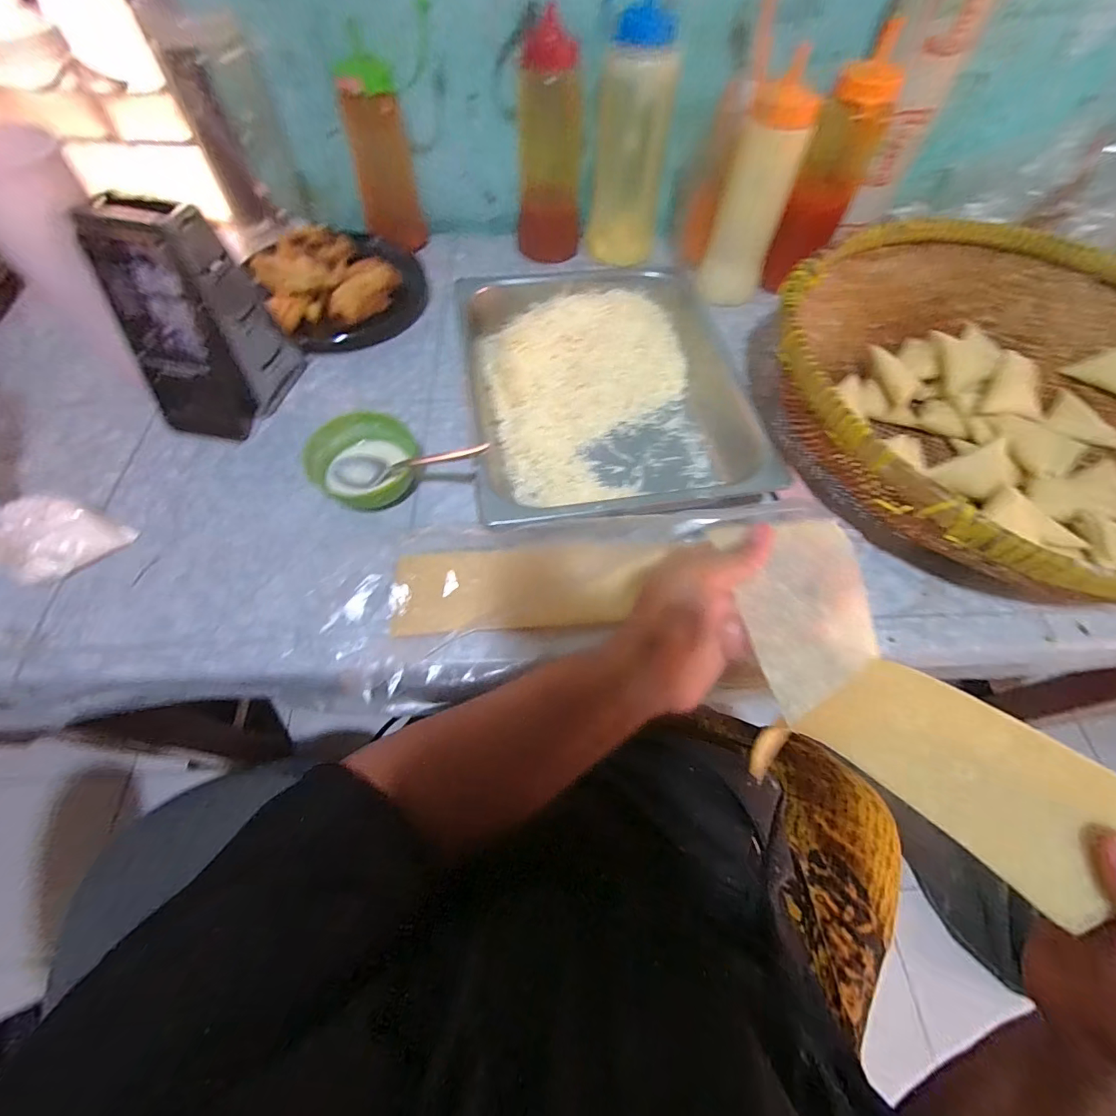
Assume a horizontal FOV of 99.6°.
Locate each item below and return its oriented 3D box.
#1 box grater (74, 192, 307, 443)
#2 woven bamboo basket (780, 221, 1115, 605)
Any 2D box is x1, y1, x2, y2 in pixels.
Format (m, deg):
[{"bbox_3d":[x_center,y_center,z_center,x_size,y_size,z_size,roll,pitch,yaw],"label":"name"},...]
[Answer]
[{"bbox_3d":[-0.329,-0.213,0.428,0.085,0.163,0.129,12,61,5],"label":"box grater"},{"bbox_3d":[0.418,-0.148,0.444,0.426,0.100,0.403,1,61,-1],"label":"woven bamboo basket"}]

